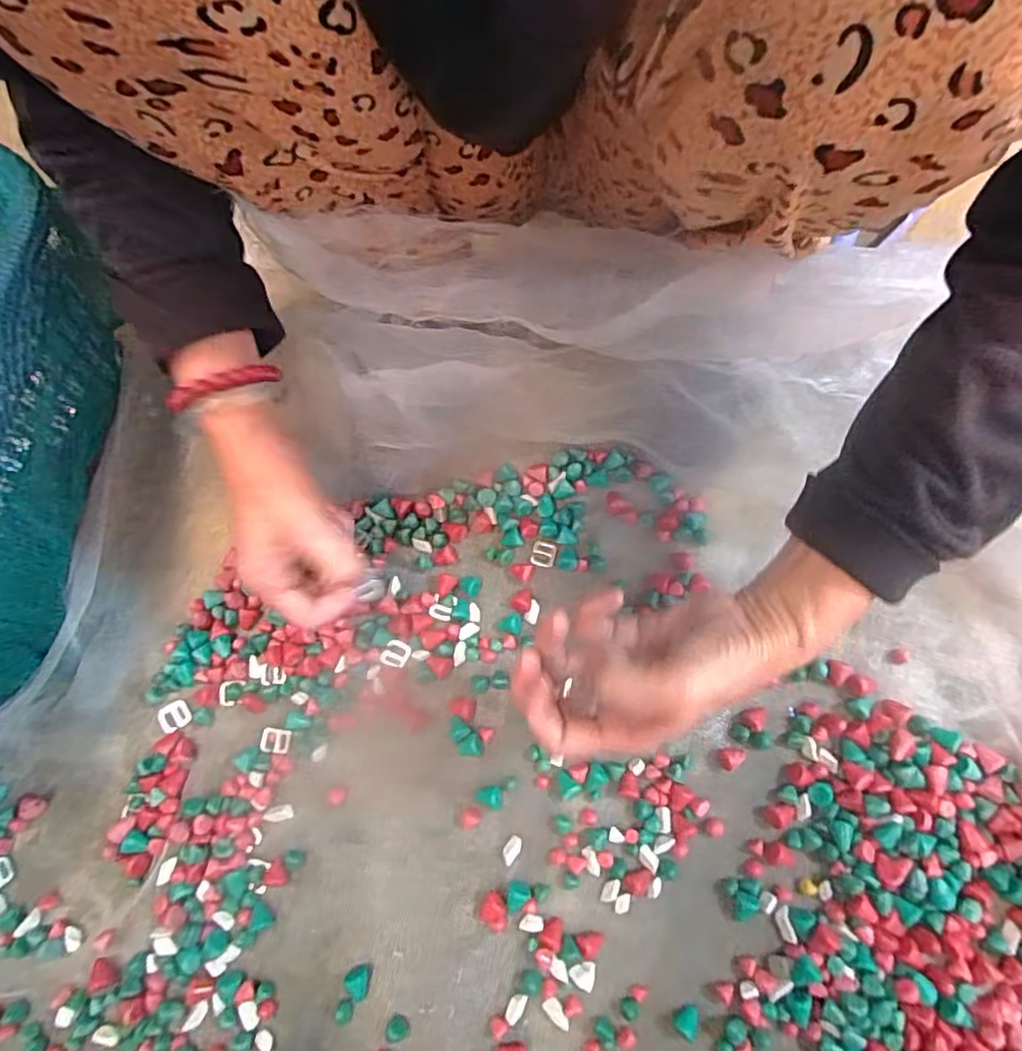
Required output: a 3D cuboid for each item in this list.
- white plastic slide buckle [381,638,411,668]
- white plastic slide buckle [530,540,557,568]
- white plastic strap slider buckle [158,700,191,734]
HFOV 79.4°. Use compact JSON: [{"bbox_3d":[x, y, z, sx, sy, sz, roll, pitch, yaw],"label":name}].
[{"bbox_3d":[-0.078,0.087,0.421,0.017,0.005,0.016,16,71,9],"label":"white plastic slide buckle"},{"bbox_3d":[0.023,0.020,0.446,0.018,0.004,0.018,14,88,8],"label":"white plastic slide buckle"},{"bbox_3d":[-0.233,0.132,0.424,0.023,0.008,0.019,-23,87,-10],"label":"white plastic strap slider buckle"}]

